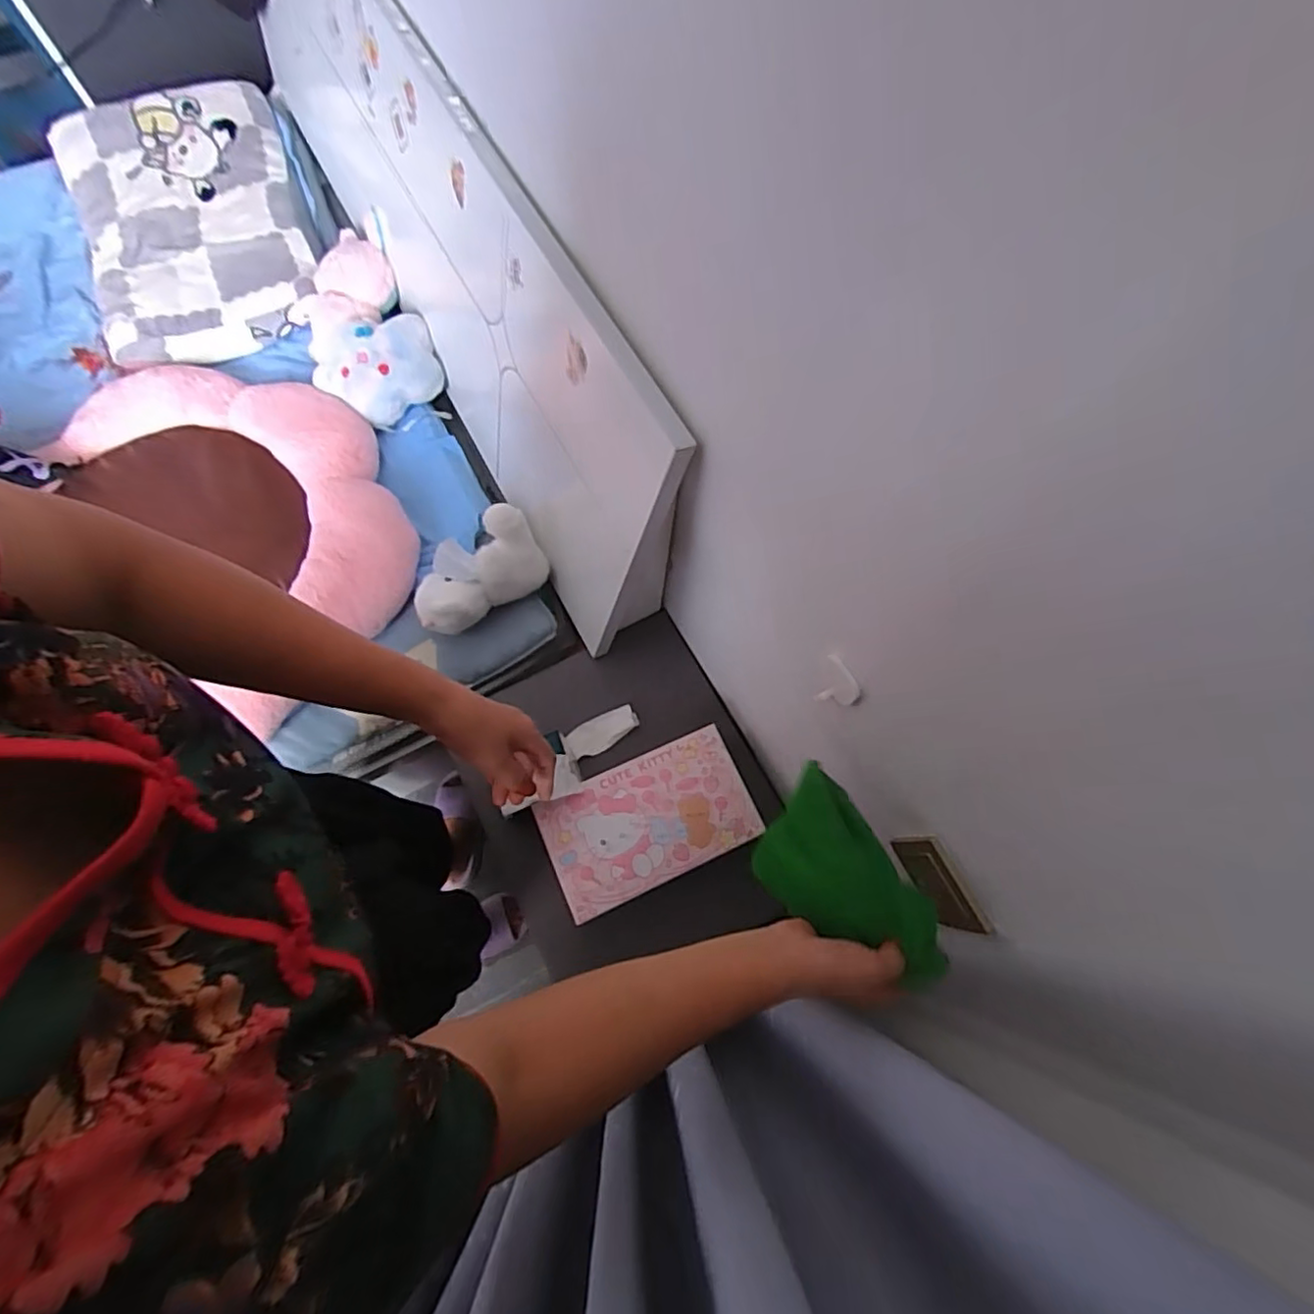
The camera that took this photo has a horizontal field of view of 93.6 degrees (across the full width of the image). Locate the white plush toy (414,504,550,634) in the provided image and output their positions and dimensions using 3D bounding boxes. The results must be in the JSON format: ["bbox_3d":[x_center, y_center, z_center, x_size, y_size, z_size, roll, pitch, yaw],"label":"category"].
[{"bbox_3d":[-0.277,-0.133,0.930,0.206,0.120,0.125,-27,73,-8],"label":"white plush toy"}]

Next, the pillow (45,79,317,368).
[{"bbox_3d":[-0.969,-0.914,1.280,0.456,0.082,0.736,-25,72,-7],"label":"pillow"}]

